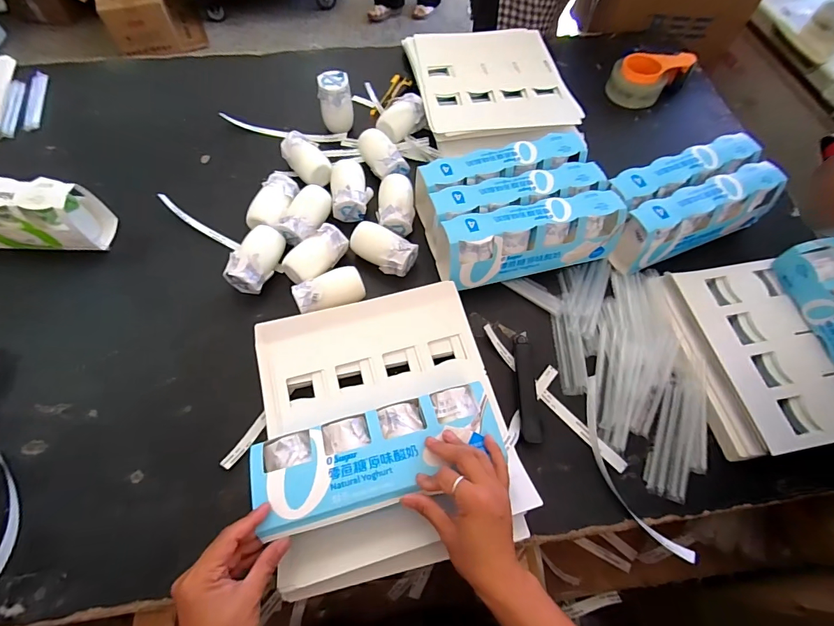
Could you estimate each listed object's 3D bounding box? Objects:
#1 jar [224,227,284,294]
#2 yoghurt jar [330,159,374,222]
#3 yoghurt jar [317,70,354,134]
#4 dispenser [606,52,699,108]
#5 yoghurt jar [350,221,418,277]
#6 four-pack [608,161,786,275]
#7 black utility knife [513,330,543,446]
[{"bbox_3d":[-0.240,-0.082,0.619,0.053,0.055,0.100,19,65,7],"label":"jar"},{"bbox_3d":[-0.110,-0.212,0.685,0.065,0.051,0.108,-5,64,-4],"label":"yoghurt jar"},{"bbox_3d":[-0.146,-0.379,0.749,0.059,0.101,0.057,-9,64,-6],"label":"yoghurt jar"},{"bbox_3d":[0.479,-0.478,0.831,0.163,0.065,0.097,-5,64,-4],"label":"dispenser"},{"bbox_3d":[-0.052,-0.099,0.635,0.099,0.049,0.055,28,66,11],"label":"yoghurt jar"},{"bbox_3d":[0.440,-0.155,0.646,0.268,0.091,0.072,-21,66,-12],"label":"four-pack"},{"bbox_3d":[0.153,0.099,0.564,0.028,0.015,0.156,2,64,-1],"label":"black utility knife"}]

